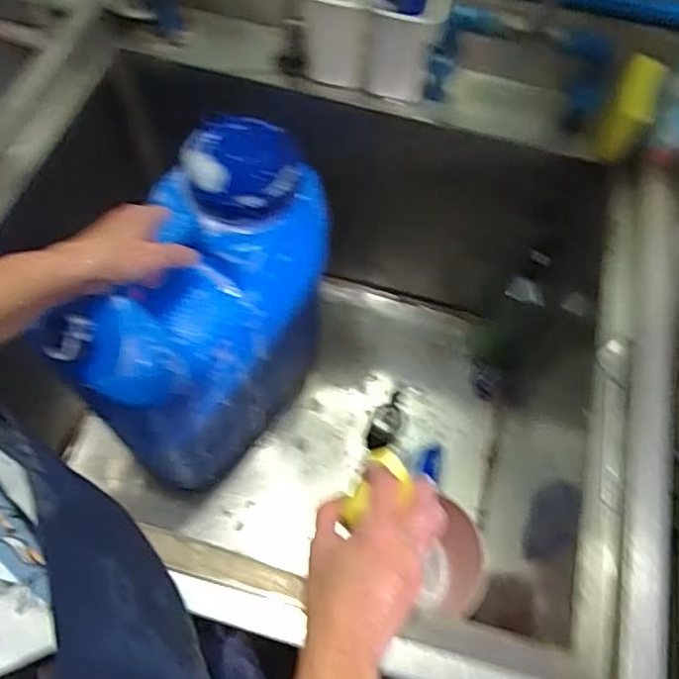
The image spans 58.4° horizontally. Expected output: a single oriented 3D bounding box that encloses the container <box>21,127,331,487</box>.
[{"bbox_3d":[-0.152,-0.001,0.762,0.148,0.426,0.314,31,66,12],"label":"container"}]

